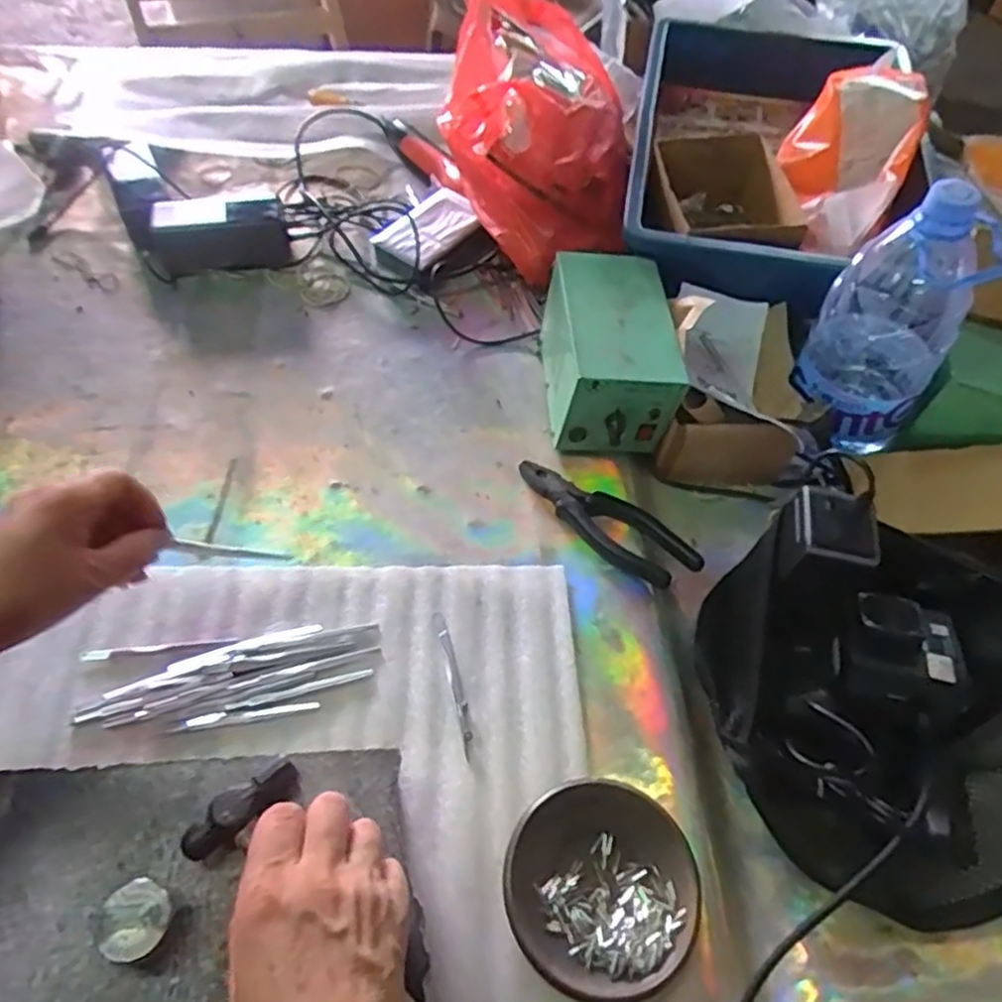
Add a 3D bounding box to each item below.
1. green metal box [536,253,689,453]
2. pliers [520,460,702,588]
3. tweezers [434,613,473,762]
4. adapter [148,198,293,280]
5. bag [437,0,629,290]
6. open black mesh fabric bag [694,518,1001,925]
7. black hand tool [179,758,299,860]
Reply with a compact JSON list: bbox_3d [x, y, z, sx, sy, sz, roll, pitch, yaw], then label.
[{"bbox_3d":[0.093,-0.130,0.618,0.095,0.110,0.164,0,53,-5],"label":"green metal box"},{"bbox_3d":[0.081,0.018,0.571,0.163,0.016,0.050,30,58,16],"label":"pliers"},{"bbox_3d":[-0.032,0.126,0.490,0.009,0.004,0.105,-11,56,-12],"label":"tweezers"},{"bbox_3d":[-0.292,-0.278,0.729,0.132,0.067,0.035,-11,57,-12],"label":"adapter"},{"bbox_3d":[0.039,-0.392,0.754,0.187,0.183,0.290,5,55,-1],"label":"bag"},{"bbox_3d":[0.265,0.130,0.471,0.247,0.099,0.251,-15,56,-15],"label":"open black mesh fabric bag"},{"bbox_3d":[-0.139,0.165,0.376,0.064,0.014,0.023,-34,61,-18],"label":"black hand tool"}]

